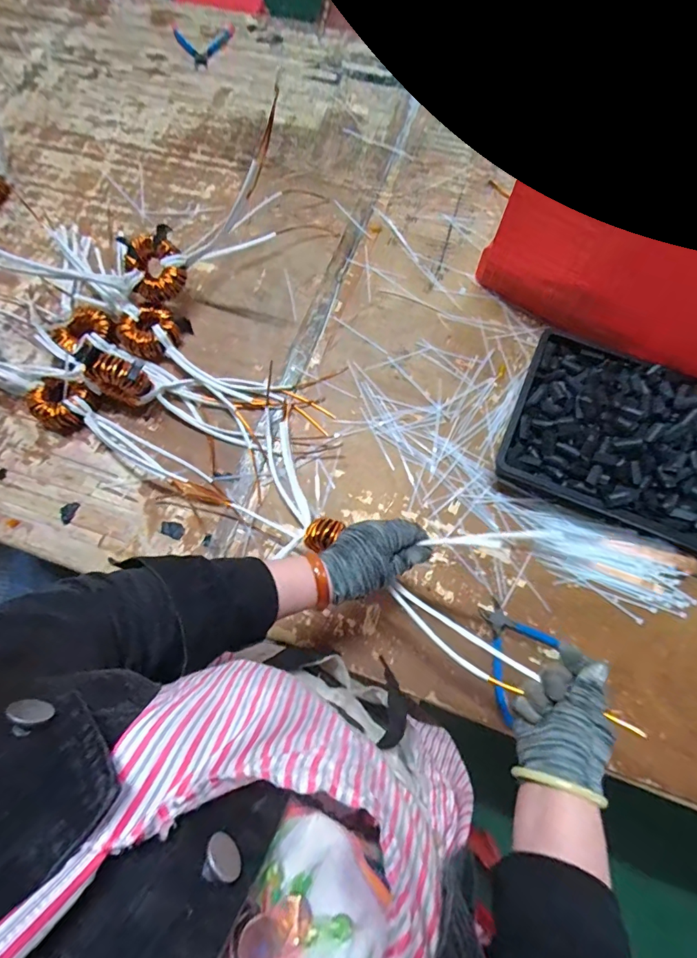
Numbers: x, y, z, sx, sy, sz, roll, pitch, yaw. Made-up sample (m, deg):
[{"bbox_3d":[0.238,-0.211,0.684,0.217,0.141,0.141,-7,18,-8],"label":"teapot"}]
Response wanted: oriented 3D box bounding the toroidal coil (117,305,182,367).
[{"bbox_3d":[-0.312,-0.230,0.691,0.089,0.048,0.088,0,73,0],"label":"toroidal coil"}]

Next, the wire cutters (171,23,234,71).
[{"bbox_3d":[-0.307,-0.927,0.919,0.130,0.015,0.123,-9,72,-3],"label":"wire cutters"}]

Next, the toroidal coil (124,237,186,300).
[{"bbox_3d":[-0.299,-0.325,0.670,0.084,0.029,0.087,-1,110,-3],"label":"toroidal coil"}]

